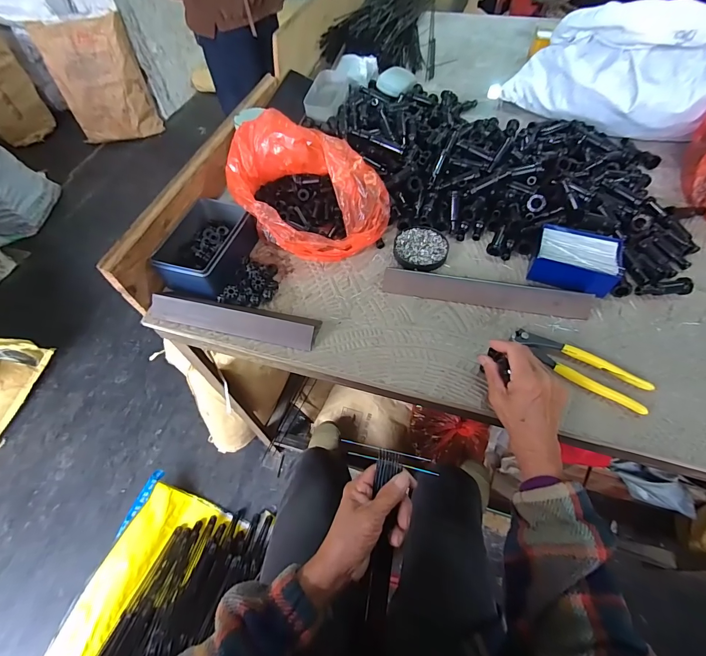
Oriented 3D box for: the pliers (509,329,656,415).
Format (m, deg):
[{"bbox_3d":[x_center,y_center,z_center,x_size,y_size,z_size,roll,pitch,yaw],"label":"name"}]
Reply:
[{"bbox_3d":[0.276,0.047,0.451,0.159,0.014,0.046,29,63,20],"label":"pliers"}]

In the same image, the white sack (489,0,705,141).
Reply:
[{"bbox_3d":[0.496,-0.492,0.684,0.375,0.185,0.171,32,64,21],"label":"white sack"}]

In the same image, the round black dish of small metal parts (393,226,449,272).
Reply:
[{"bbox_3d":[0.107,-0.122,0.573,0.081,0.016,0.086,-1,57,2],"label":"round black dish of small metal parts"}]

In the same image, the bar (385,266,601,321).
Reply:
[{"bbox_3d":[0.185,-0.051,0.516,0.281,0.017,0.040,9,58,9],"label":"bar"}]

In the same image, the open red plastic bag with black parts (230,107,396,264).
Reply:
[{"bbox_3d":[-0.070,-0.203,0.556,0.229,0.137,0.162,20,60,15],"label":"open red plastic bag with black parts"}]

